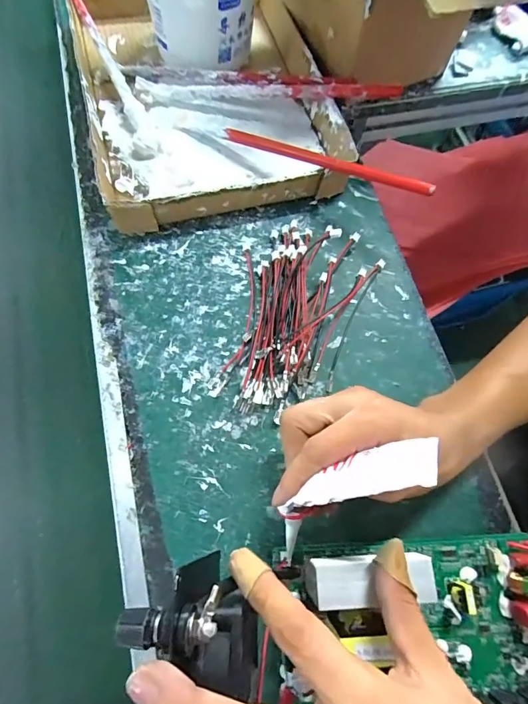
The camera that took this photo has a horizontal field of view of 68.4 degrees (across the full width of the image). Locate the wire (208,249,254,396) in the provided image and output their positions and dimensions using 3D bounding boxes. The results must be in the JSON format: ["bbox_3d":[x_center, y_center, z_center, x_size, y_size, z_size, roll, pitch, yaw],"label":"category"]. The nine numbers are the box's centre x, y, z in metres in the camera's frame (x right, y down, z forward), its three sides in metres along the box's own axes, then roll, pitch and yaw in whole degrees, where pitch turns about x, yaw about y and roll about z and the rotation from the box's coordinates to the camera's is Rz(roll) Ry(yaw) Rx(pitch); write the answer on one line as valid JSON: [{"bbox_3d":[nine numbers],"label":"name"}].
[{"bbox_3d":[-0.020,-0.027,0.331,0.023,0.006,0.134,13,70,2],"label":"wire"}]

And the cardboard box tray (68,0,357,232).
[{"bbox_3d":[-0.063,-0.279,0.405,0.230,0.038,0.321,-14,72,-7],"label":"cardboard box tray"}]

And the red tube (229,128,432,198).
[{"bbox_3d":[0.049,-0.171,0.346,0.202,0.014,0.006,27,70,21],"label":"red tube"}]

